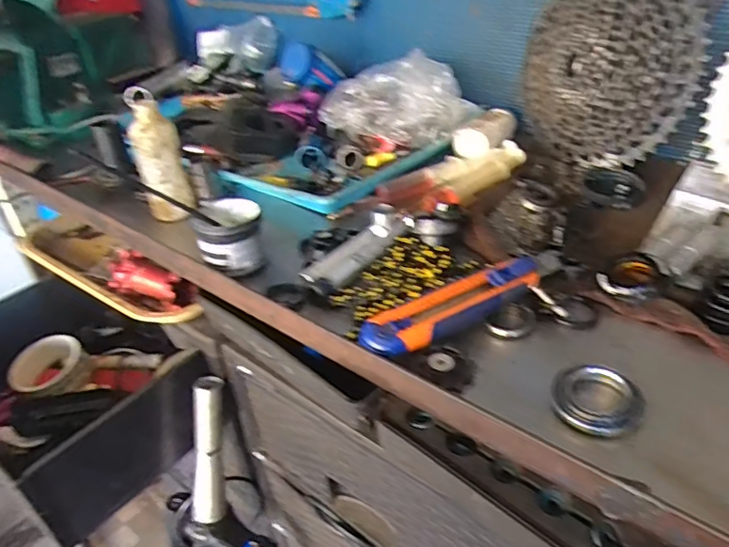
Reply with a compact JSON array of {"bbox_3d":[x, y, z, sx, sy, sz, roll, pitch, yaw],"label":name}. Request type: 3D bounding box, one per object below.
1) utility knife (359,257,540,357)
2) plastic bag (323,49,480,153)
[{"bbox_3d":[0.065,0.022,0.387,0.141,0.021,0.032,-21,37,-22],"label":"utility knife"},{"bbox_3d":[0.036,-0.196,0.644,0.157,0.081,0.119,26,44,36],"label":"plastic bag"}]

